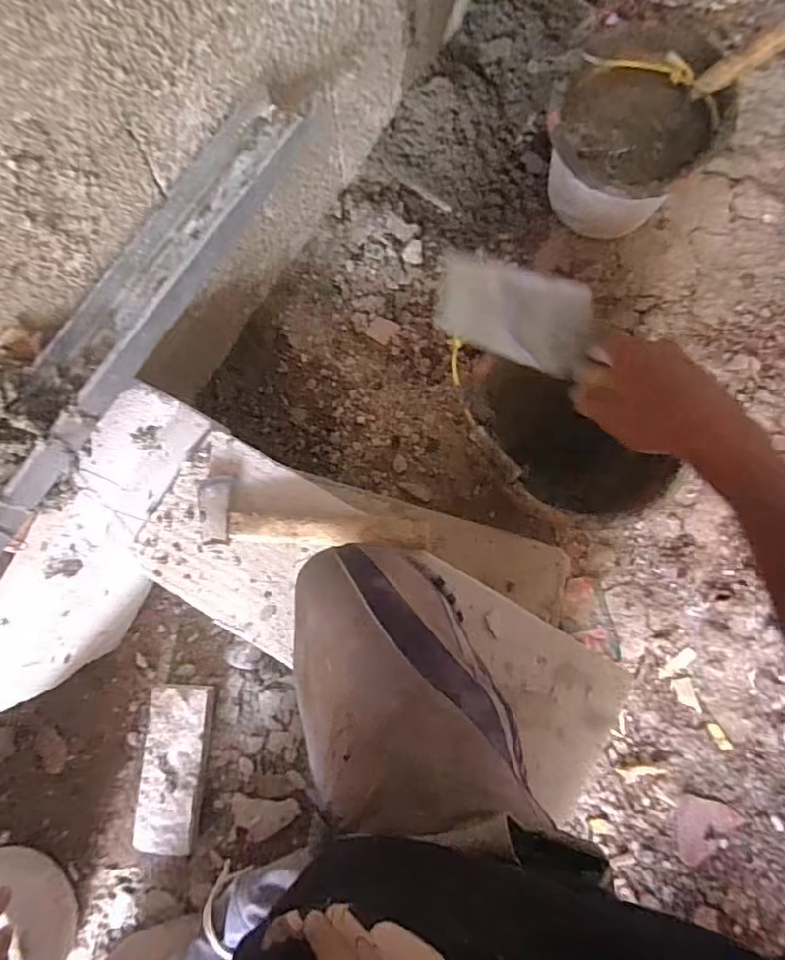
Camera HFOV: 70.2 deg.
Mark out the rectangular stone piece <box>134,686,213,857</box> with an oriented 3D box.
[{"bbox_3d":[-0.290,0.379,0.747,0.079,0.045,0.198,-1,75,-1],"label":"rectangular stone piece"}]

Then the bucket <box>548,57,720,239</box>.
[{"bbox_3d":[0.346,-0.498,0.890,0.221,0.183,0.203,0,75,-1],"label":"bucket"}]

